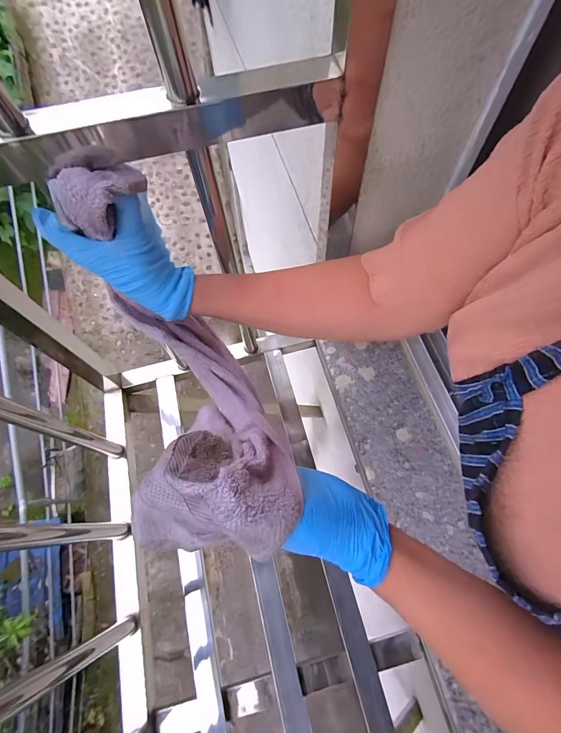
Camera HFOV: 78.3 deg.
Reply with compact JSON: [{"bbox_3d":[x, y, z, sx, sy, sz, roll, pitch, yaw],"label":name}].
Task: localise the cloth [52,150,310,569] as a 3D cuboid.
[{"bbox_3d":[-0.083,-0.003,0.287,0.098,0.171,0.297,-23,71,-7],"label":"cloth"}]

